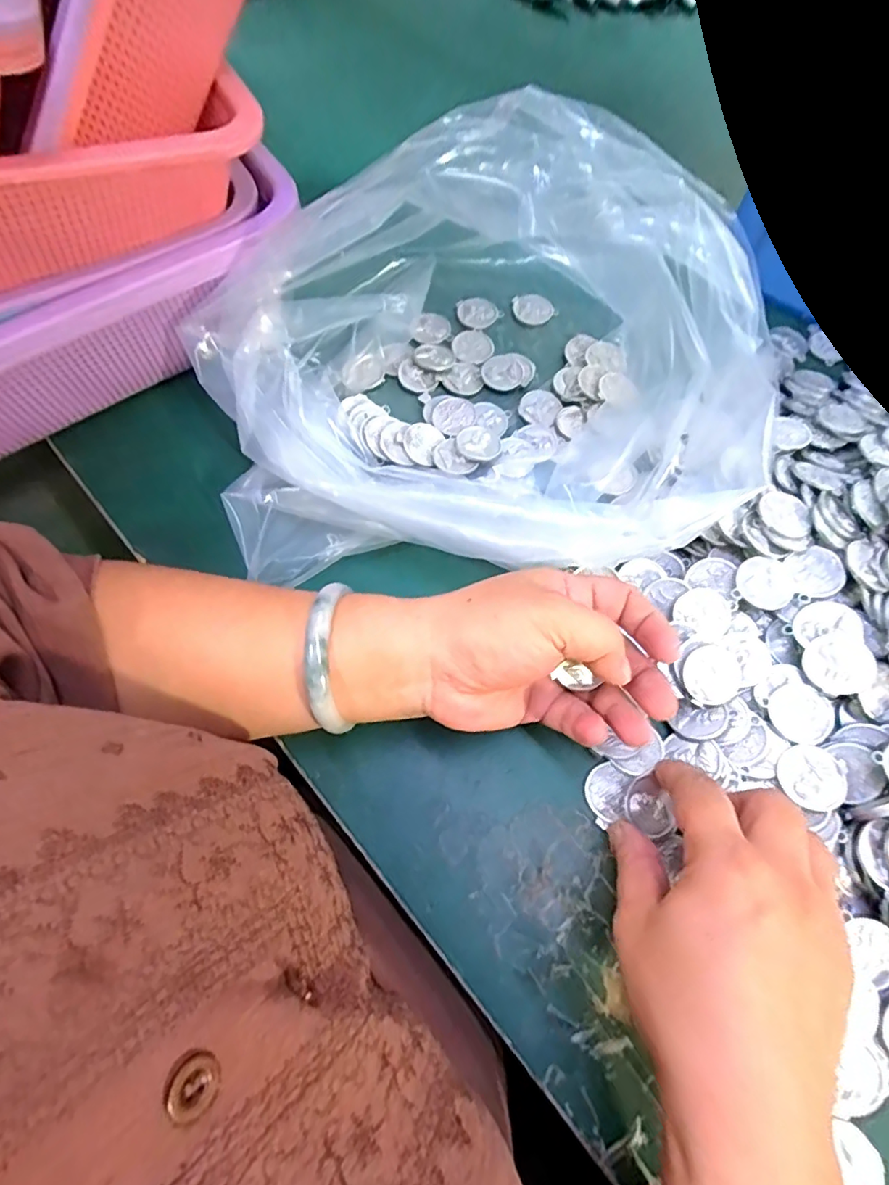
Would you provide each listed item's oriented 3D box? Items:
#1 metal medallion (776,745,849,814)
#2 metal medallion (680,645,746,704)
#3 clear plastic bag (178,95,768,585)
[{"bbox_3d":[0.175,0.087,0.258,0.028,0.004,0.028,-32,71,-13],"label":"metal medallion"},{"bbox_3d":[0.139,0.042,0.282,0.032,0.007,0.028,-11,86,-1],"label":"metal medallion"},{"bbox_3d":[0.000,-0.150,0.307,0.271,0.130,0.259,-9,68,-5],"label":"clear plastic bag"}]

